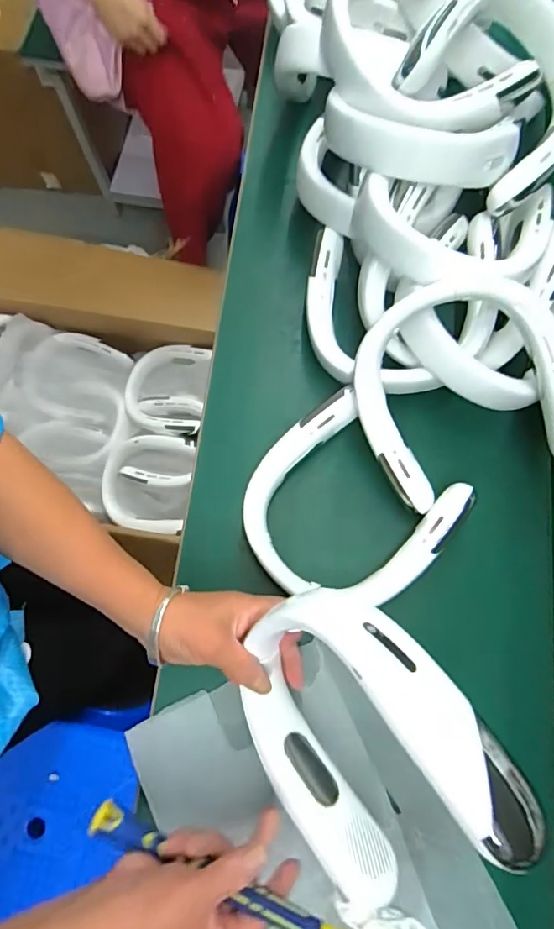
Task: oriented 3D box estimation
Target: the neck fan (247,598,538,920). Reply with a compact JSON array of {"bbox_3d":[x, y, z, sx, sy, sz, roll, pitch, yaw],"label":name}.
[{"bbox_3d":[0.050,0.200,0.369,0.039,0.223,0.189,-16,57,-40],"label":"neck fan"}]

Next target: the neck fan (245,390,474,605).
[{"bbox_3d":[0.069,0.043,0.520,0.192,0.045,0.199,41,80,11],"label":"neck fan"}]

